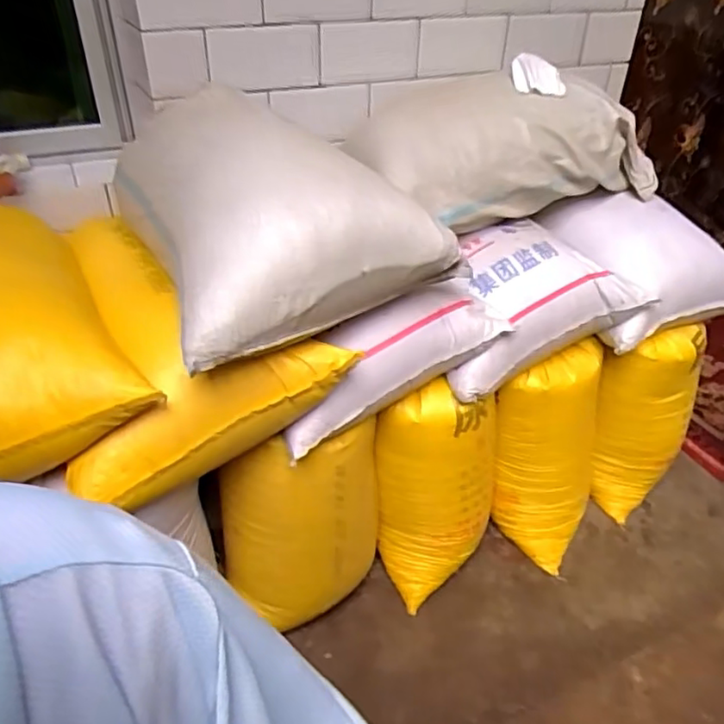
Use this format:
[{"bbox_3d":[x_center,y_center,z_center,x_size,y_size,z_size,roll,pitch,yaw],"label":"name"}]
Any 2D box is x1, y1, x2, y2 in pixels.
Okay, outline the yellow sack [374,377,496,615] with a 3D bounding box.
[{"bbox_3d":[0.205,0.329,1.569,0.318,0.638,0.203,-24,43,-30],"label":"yellow sack"}]

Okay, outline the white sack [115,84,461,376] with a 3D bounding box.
[{"bbox_3d":[-0.228,-0.332,1.211,0.494,0.241,0.679,-21,42,-27],"label":"white sack"}]

